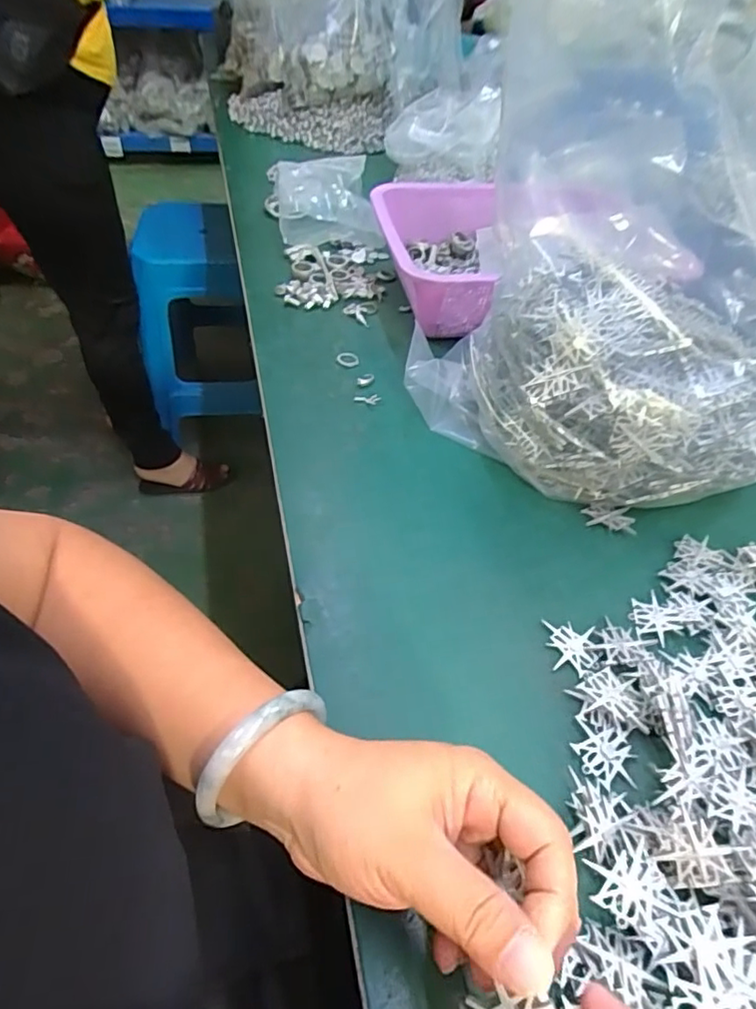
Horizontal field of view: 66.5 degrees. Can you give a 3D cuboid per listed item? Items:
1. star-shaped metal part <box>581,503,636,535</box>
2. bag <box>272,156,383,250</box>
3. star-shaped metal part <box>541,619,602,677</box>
[{"bbox_3d":[0.174,0.010,0.435,0.037,0.008,0.024,11,48,5],"label":"star-shaped metal part"},{"bbox_3d":[-0.066,-0.382,0.726,0.118,0.066,0.167,-4,48,-9],"label":"bag"},{"bbox_3d":[0.120,0.089,0.358,0.030,0.005,0.033,5,48,-1],"label":"star-shaped metal part"}]

